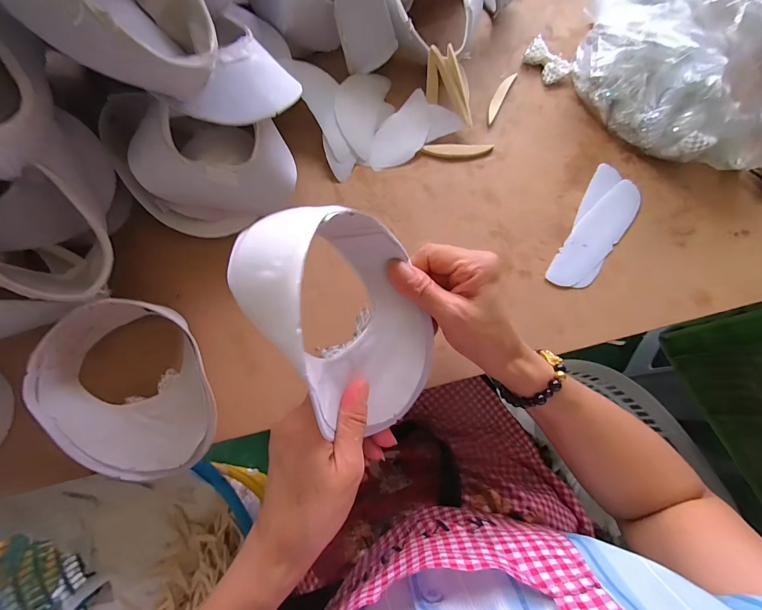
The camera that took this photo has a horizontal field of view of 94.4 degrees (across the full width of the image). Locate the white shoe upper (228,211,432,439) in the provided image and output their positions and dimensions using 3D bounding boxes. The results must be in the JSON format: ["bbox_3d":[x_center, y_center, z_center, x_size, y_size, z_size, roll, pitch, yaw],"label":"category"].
[{"bbox_3d":[-0.016,0.011,0.209,0.101,0.110,0.122,-20,76,-6],"label":"white shoe upper"}]

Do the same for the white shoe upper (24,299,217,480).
[{"bbox_3d":[-0.206,0.065,0.294,0.113,0.049,0.158,-30,78,-8],"label":"white shoe upper"}]

